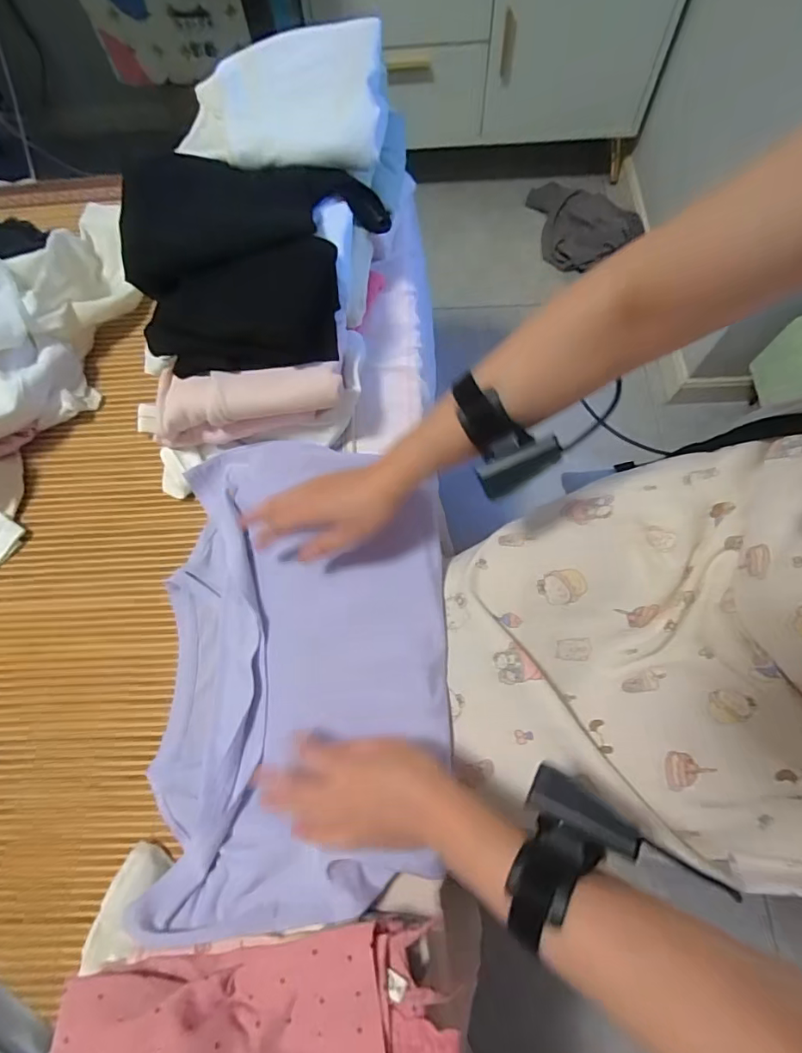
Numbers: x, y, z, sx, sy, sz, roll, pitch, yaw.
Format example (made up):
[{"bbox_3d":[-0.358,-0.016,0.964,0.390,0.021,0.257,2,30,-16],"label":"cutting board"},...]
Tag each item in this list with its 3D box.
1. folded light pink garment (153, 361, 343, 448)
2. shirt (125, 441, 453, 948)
[{"bbox_3d":[-0.171,-0.135,0.544,0.222,0.079,0.064,-3,69,1],"label":"folded light pink garment"},{"bbox_3d":[-0.096,0.121,0.494,0.279,0.046,0.442,-3,69,1],"label":"shirt"}]

